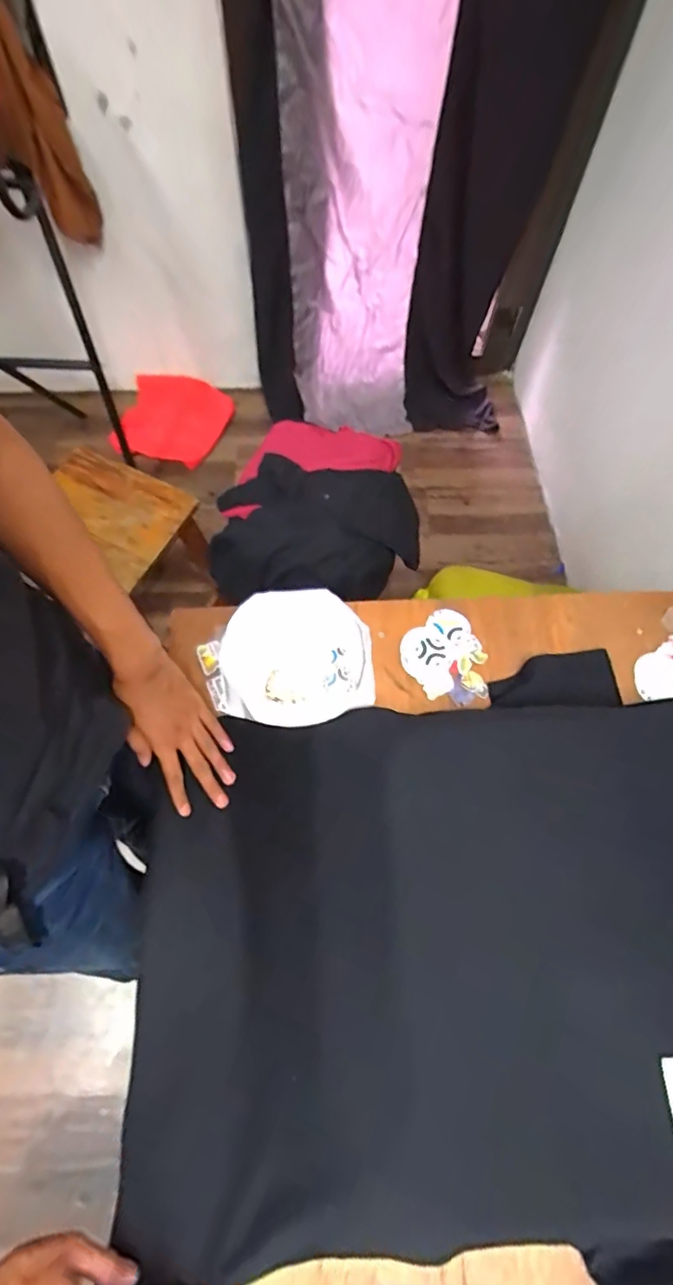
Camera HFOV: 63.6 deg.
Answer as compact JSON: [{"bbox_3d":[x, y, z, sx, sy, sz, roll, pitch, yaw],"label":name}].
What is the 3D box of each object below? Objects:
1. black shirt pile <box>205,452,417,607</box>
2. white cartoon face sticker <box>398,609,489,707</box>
[{"bbox_3d":[-0.038,-0.216,1.091,0.404,0.156,0.252,7,64,2],"label":"black shirt pile"},{"bbox_3d":[0.144,0.021,0.702,0.101,0.007,0.122,-28,68,-14],"label":"white cartoon face sticker"}]

